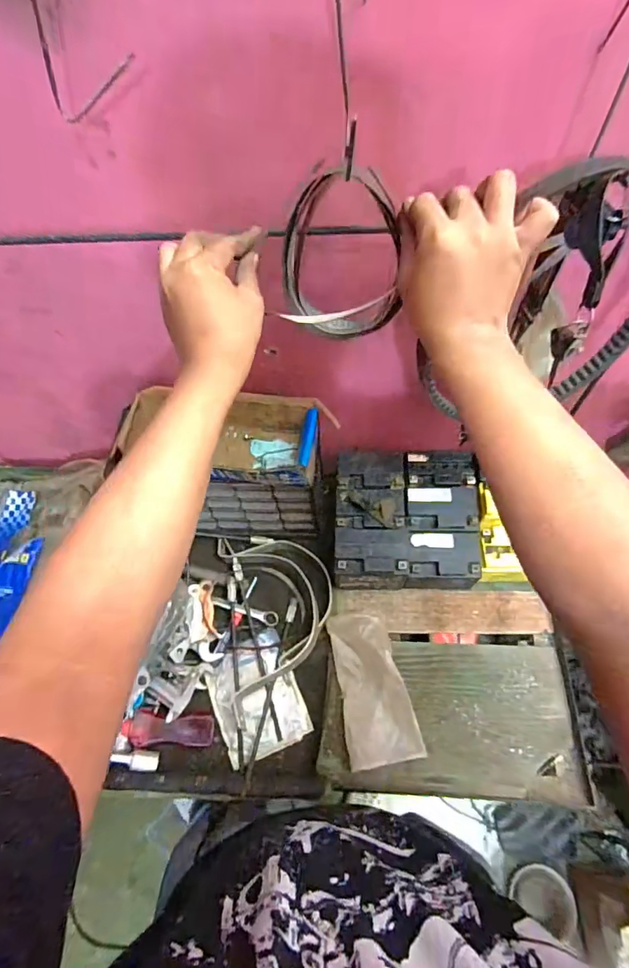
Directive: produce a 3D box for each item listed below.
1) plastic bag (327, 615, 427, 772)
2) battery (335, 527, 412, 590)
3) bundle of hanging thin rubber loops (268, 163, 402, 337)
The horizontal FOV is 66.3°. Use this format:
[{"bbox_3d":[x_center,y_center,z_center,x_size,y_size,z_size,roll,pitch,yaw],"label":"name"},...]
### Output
[{"bbox_3d":[0.087,0.296,0.709,0.102,0.027,0.204,-10,65,0],"label":"plastic bag"},{"bbox_3d":[0.088,0.124,0.762,0.109,0.110,0.072,0,62,3],"label":"battery"},{"bbox_3d":[0.025,-0.213,0.467,0.119,0.176,0.027,7,62,6],"label":"bundle of hanging thin rubber loops"}]

